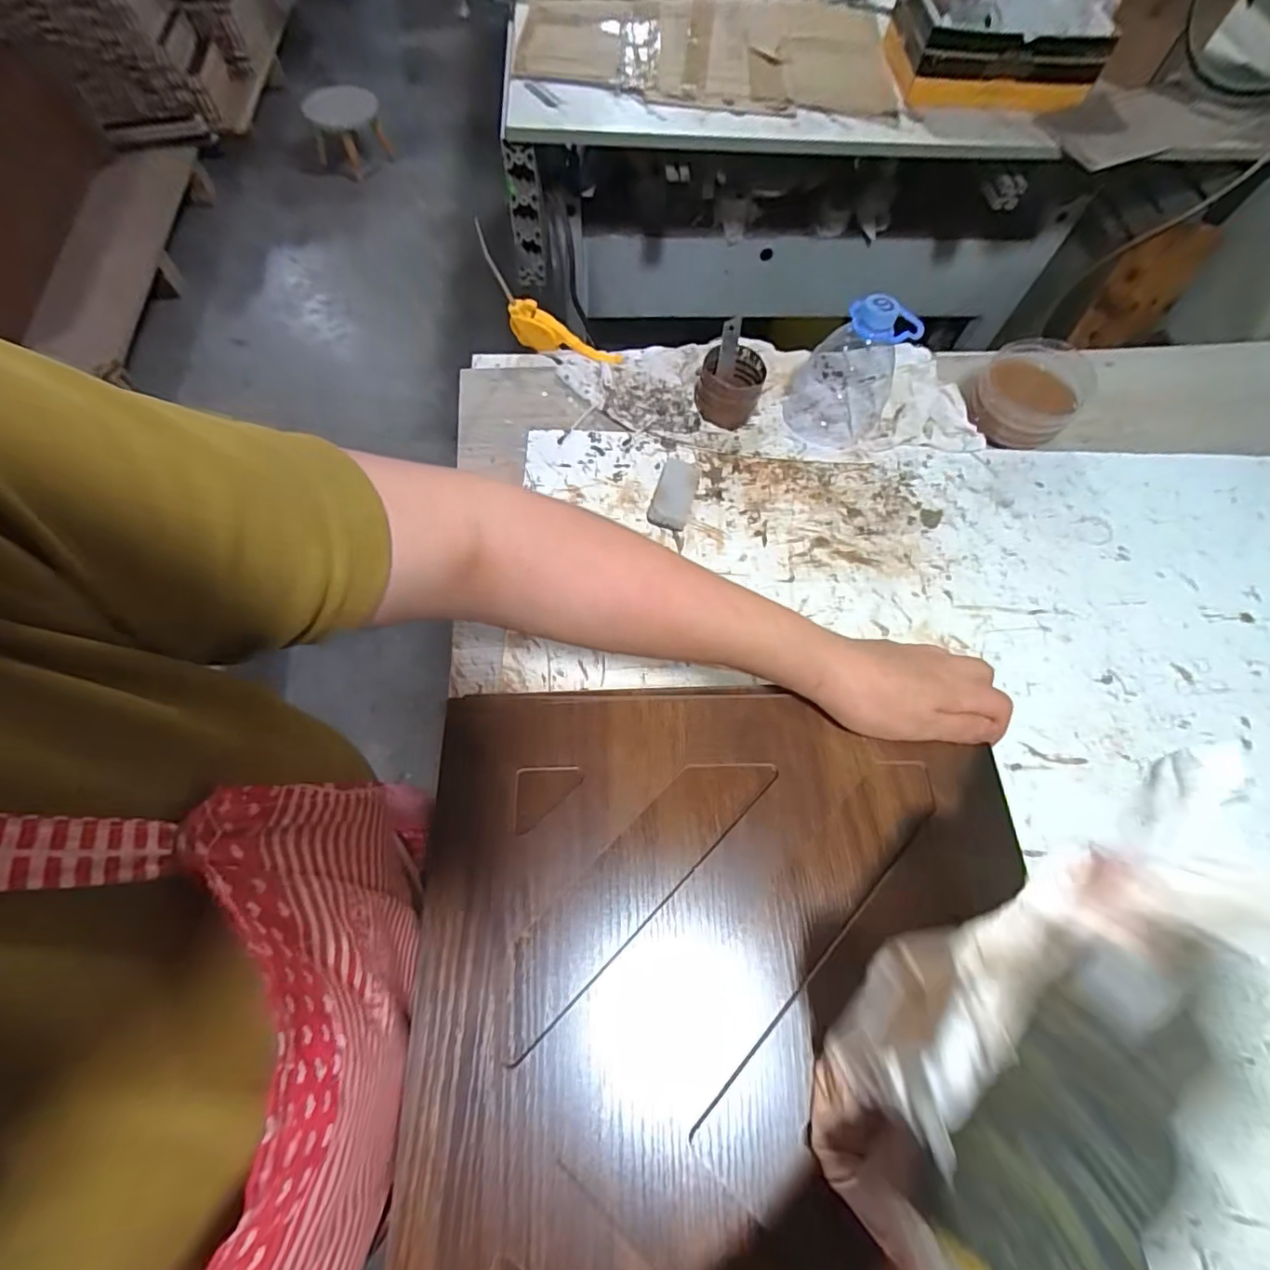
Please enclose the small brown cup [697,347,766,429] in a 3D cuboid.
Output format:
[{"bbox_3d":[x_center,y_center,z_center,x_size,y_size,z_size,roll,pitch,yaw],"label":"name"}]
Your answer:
[{"bbox_3d":[0.098,-0.262,0.598,0.067,0.054,0.068,1,66,-3],"label":"small brown cup"}]

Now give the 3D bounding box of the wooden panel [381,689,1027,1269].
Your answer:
[{"bbox_3d":[0.057,0.228,0.266,0.323,0.013,0.421,-1,66,-4],"label":"wooden panel"}]

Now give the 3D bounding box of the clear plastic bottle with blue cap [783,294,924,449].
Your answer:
[{"bbox_3d":[0.211,-0.262,0.563,0.095,0.124,0.081,25,67,8],"label":"clear plastic bottle with blue cap"}]

